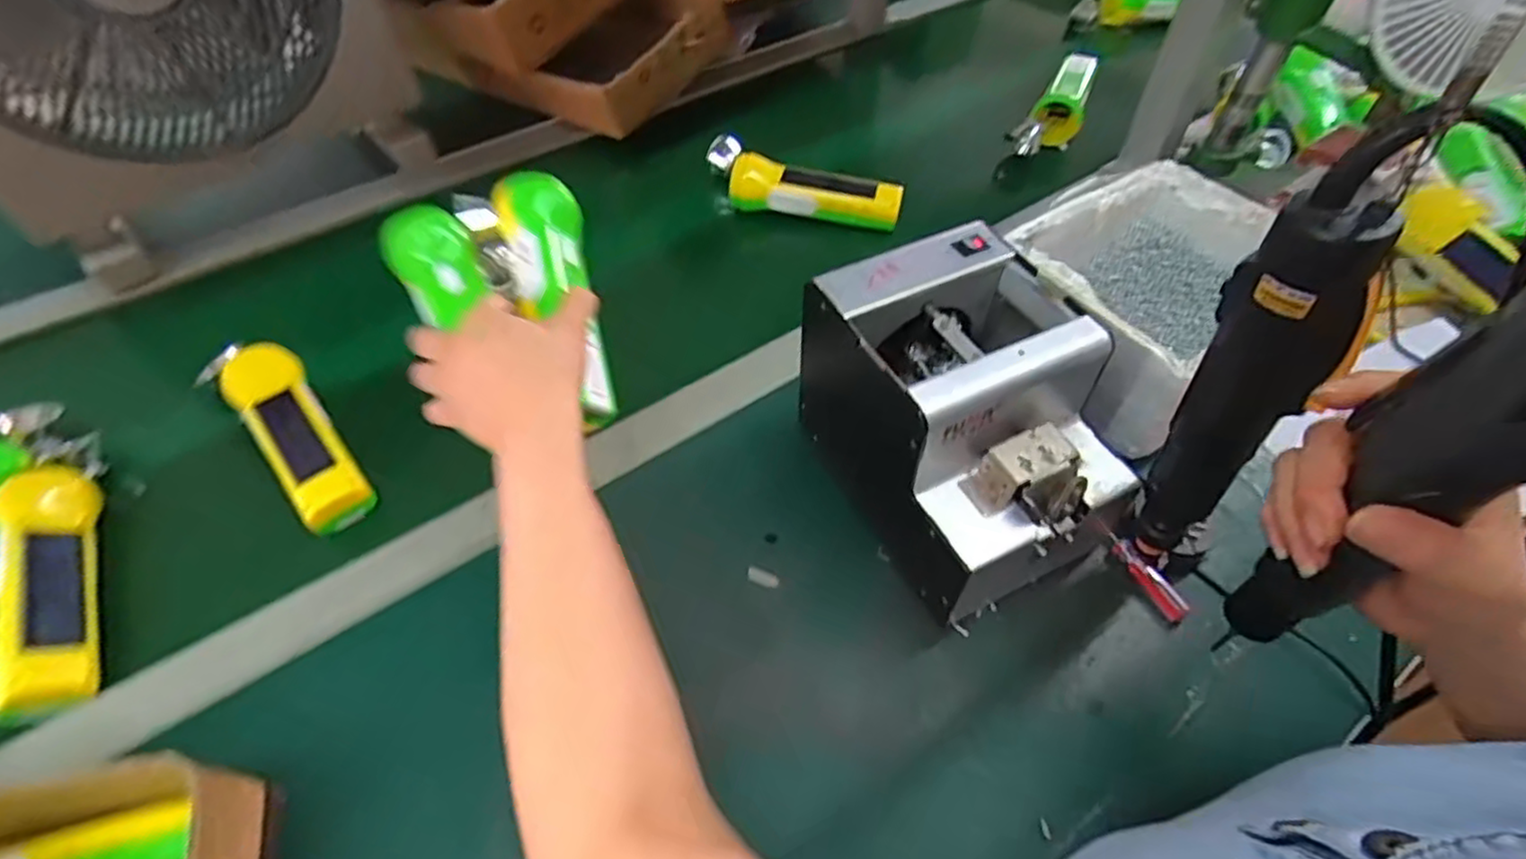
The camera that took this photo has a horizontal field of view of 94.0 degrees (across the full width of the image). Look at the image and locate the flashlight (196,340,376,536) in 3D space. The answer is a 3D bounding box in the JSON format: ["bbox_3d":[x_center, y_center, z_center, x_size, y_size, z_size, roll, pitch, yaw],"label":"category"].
[{"bbox_3d":[-0.353,-0.008,0.528,0.064,0.038,0.209,-37,59,-24],"label":"flashlight"}]

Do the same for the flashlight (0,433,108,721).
[{"bbox_3d":[-0.456,0.083,0.451,0.049,0.038,0.208,-25,55,-17],"label":"flashlight"}]

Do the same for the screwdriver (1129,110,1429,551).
[{"bbox_3d":[0.220,-0.018,0.332,0.047,0.245,0.035,36,61,27],"label":"screwdriver"}]

